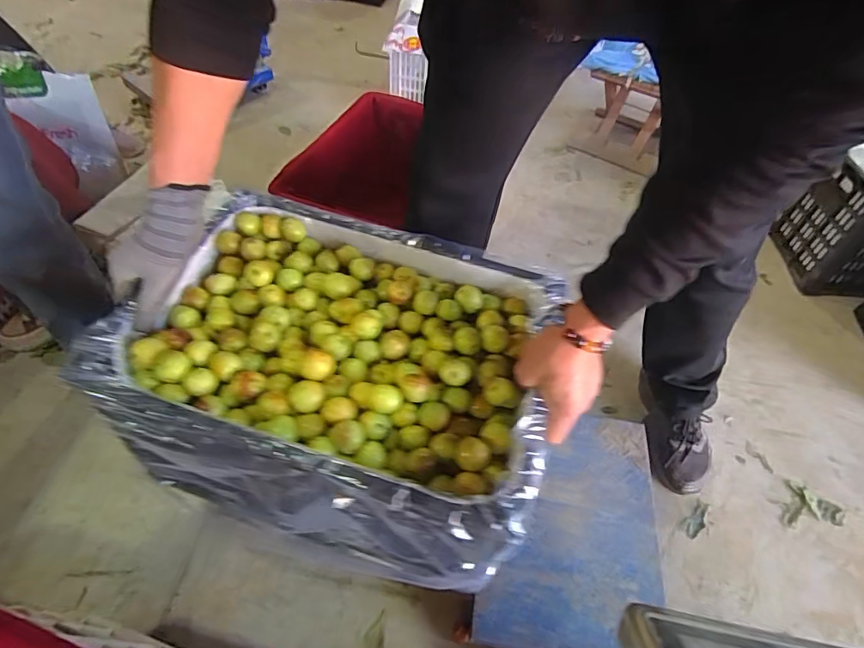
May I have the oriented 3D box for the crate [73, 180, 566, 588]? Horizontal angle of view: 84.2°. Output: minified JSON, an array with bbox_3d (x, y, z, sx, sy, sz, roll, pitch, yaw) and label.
[{"bbox_3d":[-0.104,0.066,0.630,0.465,0.210,0.350,16,52,8],"label":"crate"}]

